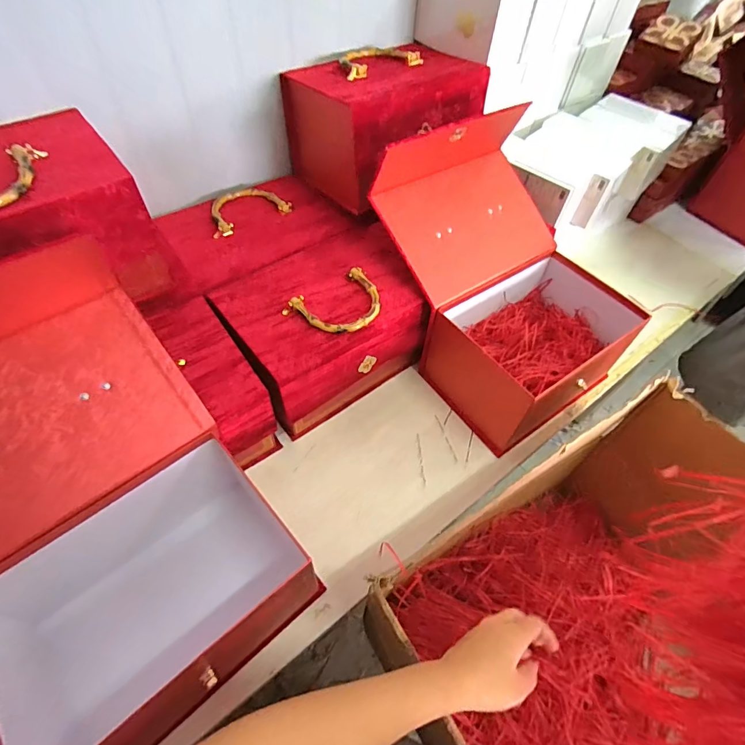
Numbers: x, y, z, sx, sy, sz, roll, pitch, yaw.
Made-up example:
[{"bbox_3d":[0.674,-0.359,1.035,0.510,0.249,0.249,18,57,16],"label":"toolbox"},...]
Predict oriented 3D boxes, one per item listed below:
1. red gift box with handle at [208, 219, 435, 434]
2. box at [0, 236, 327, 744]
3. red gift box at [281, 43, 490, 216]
[{"bbox_3d":[-0.078,-0.077,0.735,0.301,0.170,0.230,-29,61,-22],"label":"red gift box with handle"},{"bbox_3d":[-0.336,0.131,0.480,0.320,0.317,0.481,-35,63,-25],"label":"box"},{"bbox_3d":[0.020,-0.472,0.801,0.304,0.175,0.219,-30,62,-23],"label":"red gift box"}]

